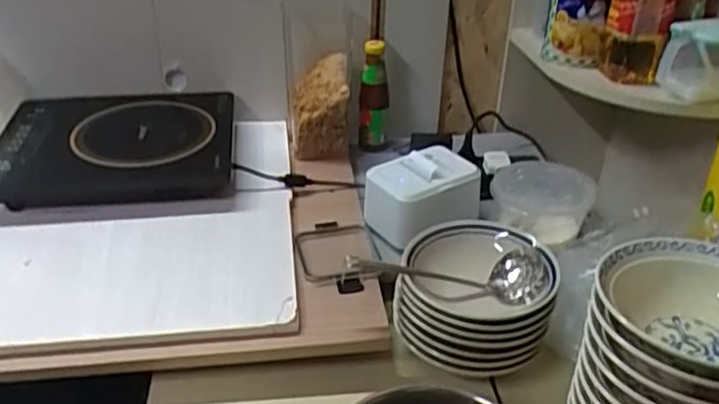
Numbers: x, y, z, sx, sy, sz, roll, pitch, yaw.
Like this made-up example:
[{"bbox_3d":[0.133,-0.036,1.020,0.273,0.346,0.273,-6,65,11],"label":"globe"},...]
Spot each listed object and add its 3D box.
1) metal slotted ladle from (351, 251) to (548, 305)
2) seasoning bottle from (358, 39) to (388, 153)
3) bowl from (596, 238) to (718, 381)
[{"bbox_3d":[0.101,0.086,0.792,0.219,0.052,0.064,7,31,11],"label":"metal slotted ladle"},{"bbox_3d":[0.024,-0.175,1.110,0.046,0.182,0.055,2,31,2],"label":"seasoning bottle"},{"bbox_3d":[0.305,0.104,0.596,0.163,0.064,0.175,1,31,0],"label":"bowl"}]

